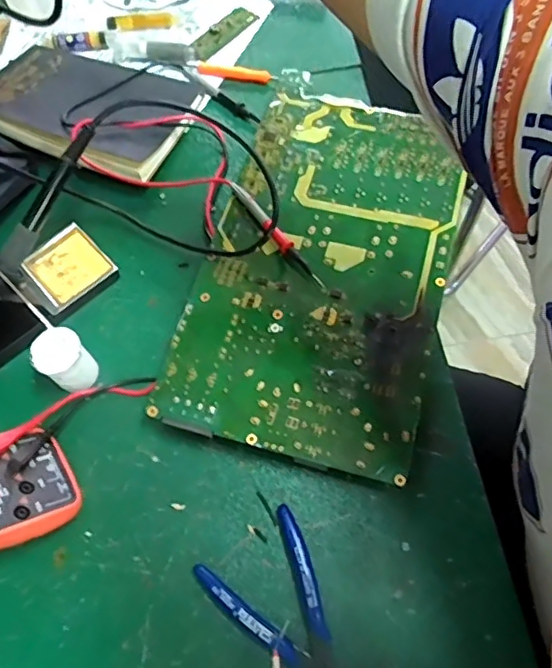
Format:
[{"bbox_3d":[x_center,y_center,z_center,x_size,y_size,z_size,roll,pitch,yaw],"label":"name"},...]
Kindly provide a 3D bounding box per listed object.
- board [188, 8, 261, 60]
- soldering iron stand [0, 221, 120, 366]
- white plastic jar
[{"bbox_3d":[-0.059,-0.331,0.618,0.076,0.010,0.035,-37,68,1],"label":"board"},{"bbox_3d":[-0.217,-0.029,0.464,0.166,0.069,0.085,-42,70,-15],"label":"soldering iron stand"},{"bbox_3d":[-0.163,0.023,0.444,0.036,0.053,0.036,-1,65,3],"label":"white plastic jar"}]

